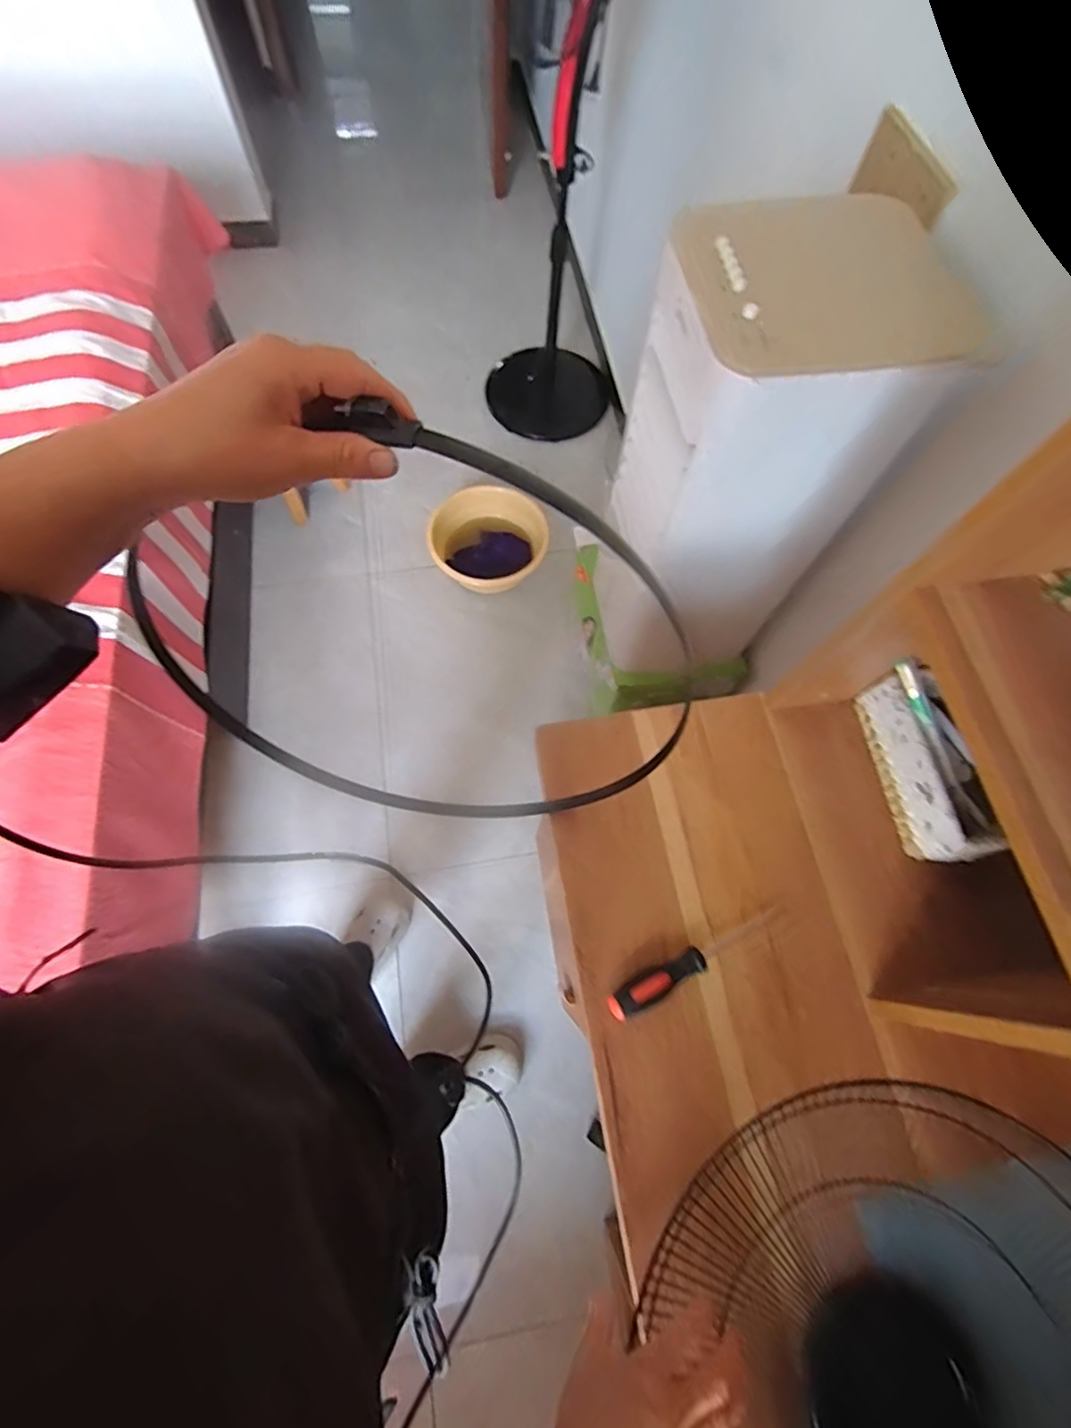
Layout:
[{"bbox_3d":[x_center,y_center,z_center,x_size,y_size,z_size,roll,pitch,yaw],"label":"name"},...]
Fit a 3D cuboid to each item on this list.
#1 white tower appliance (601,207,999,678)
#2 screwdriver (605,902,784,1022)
[{"bbox_3d":[0.287,-0.326,0.887,0.287,0.627,0.309,-9,69,-6],"label":"white tower appliance"},{"bbox_3d":[0.154,0.228,0.551,0.195,0.026,0.029,-29,73,-13],"label":"screwdriver"}]

